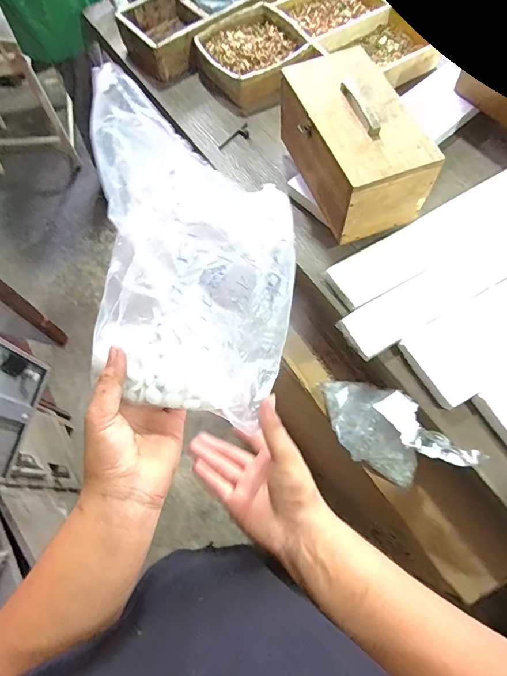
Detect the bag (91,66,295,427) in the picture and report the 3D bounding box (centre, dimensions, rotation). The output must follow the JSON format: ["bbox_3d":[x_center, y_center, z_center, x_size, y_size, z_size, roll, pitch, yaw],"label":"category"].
[{"bbox_3d":[-0.061,-0.063,0.381,0.244,0.069,0.248,22,80,-35],"label":"bag"}]

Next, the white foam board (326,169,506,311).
[{"bbox_3d":[0.420,-0.238,0.856,0.570,0.012,0.113,-30,68,-10],"label":"white foam board"}]

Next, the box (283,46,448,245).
[{"bbox_3d":[0.202,-0.392,0.827,0.186,0.190,0.316,-19,67,-5],"label":"box"}]

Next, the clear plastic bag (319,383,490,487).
[{"bbox_3d":[0.244,0.177,0.773,0.130,0.193,0.265,-37,70,-12],"label":"clear plastic bag"}]

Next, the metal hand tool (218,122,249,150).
[{"bbox_3d":[-0.041,-0.517,1.027,0.039,0.008,0.103,40,74,18],"label":"metal hand tool"}]

